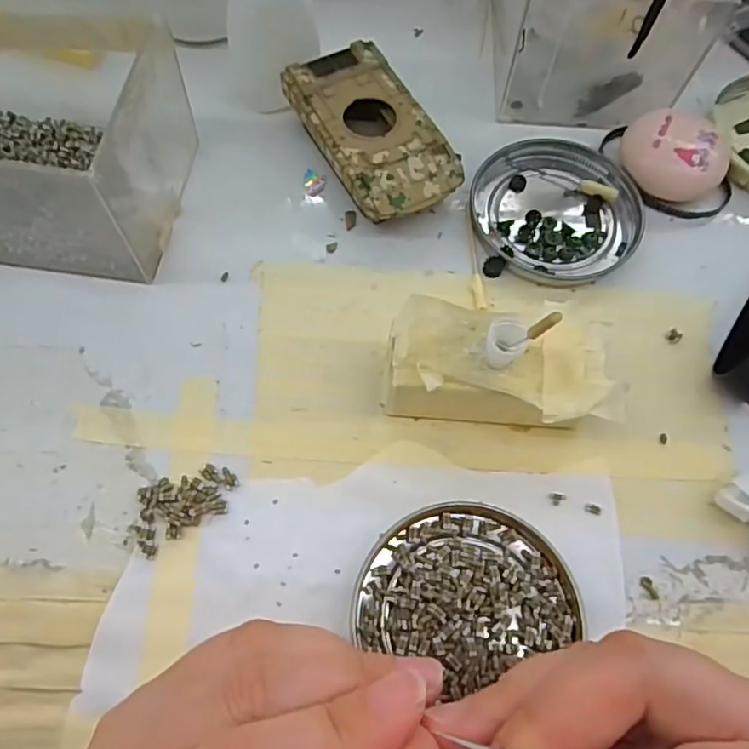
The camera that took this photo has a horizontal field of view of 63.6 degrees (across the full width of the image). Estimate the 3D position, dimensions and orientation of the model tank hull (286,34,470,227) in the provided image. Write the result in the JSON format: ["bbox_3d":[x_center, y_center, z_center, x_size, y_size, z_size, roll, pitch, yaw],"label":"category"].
[{"bbox_3d":[-0.002,-0.111,0.289,0.053,0.024,0.095,-27,70,-12],"label":"model tank hull"}]

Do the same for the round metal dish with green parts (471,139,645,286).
[{"bbox_3d":[0.085,-0.078,0.286,0.075,0.009,0.076,0,67,-1],"label":"round metal dish with green parts"}]

